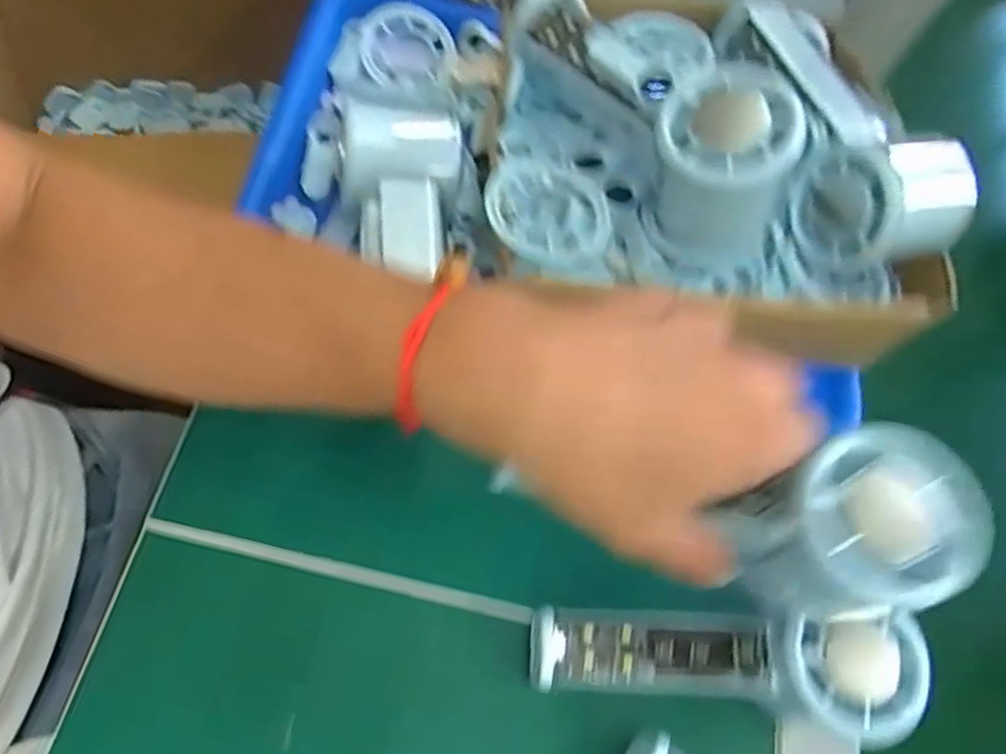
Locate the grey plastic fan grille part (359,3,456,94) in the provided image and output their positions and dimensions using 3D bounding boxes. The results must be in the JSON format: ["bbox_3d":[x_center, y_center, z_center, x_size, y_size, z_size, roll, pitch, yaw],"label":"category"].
[{"bbox_3d":[-0.060,-0.205,0.435,0.057,0.014,0.056,-8,76,-3],"label":"grey plastic fan grille part"}]

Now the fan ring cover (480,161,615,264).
[{"bbox_3d":[0.021,-0.077,0.317,0.058,0.010,0.052,23,64,-1],"label":"fan ring cover"}]

